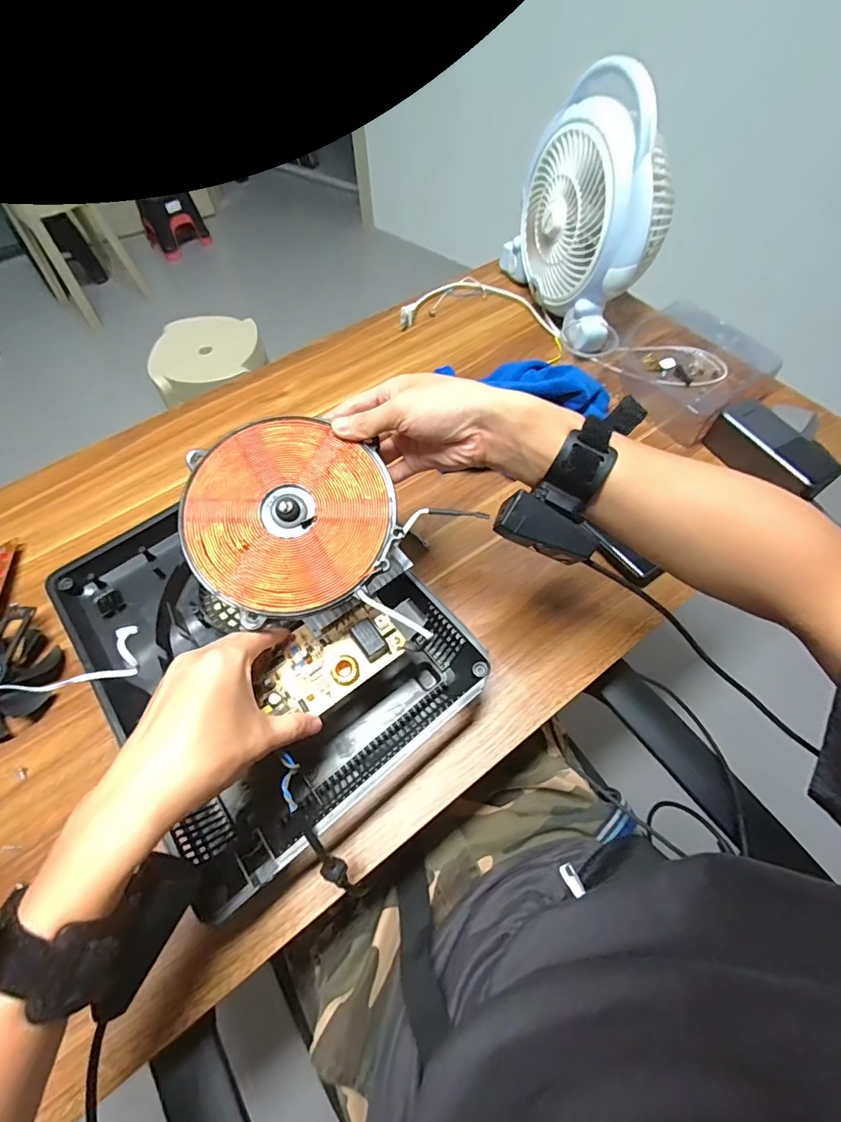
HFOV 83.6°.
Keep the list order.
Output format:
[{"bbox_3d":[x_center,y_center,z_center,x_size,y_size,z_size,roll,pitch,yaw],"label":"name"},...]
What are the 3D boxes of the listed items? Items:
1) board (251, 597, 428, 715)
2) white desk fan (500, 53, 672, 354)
[{"bbox_3d":[-0.062,0.071,0.371,0.135,0.022,0.065,-25,62,-6],"label":"board"},{"bbox_3d":[0.236,-0.473,0.641,0.121,0.249,0.278,-19,61,-10],"label":"white desk fan"}]

